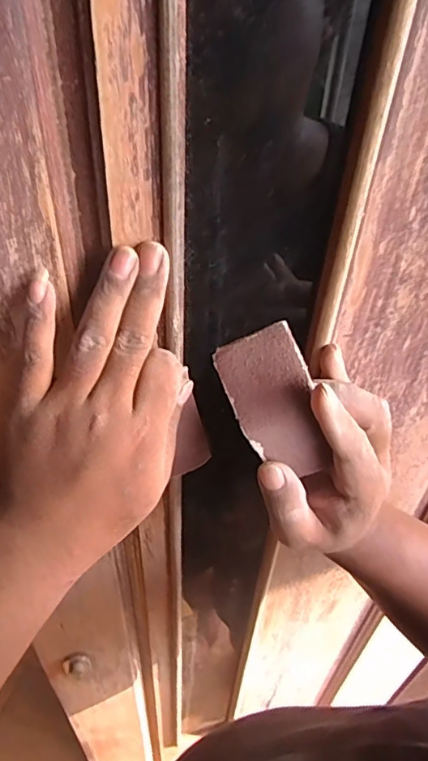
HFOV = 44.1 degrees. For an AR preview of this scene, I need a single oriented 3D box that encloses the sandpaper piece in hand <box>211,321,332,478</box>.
[{"bbox_3d":[0.037,0.016,0.298,0.047,0.088,0.010,-23,11,19],"label":"sandpaper piece in hand"}]

